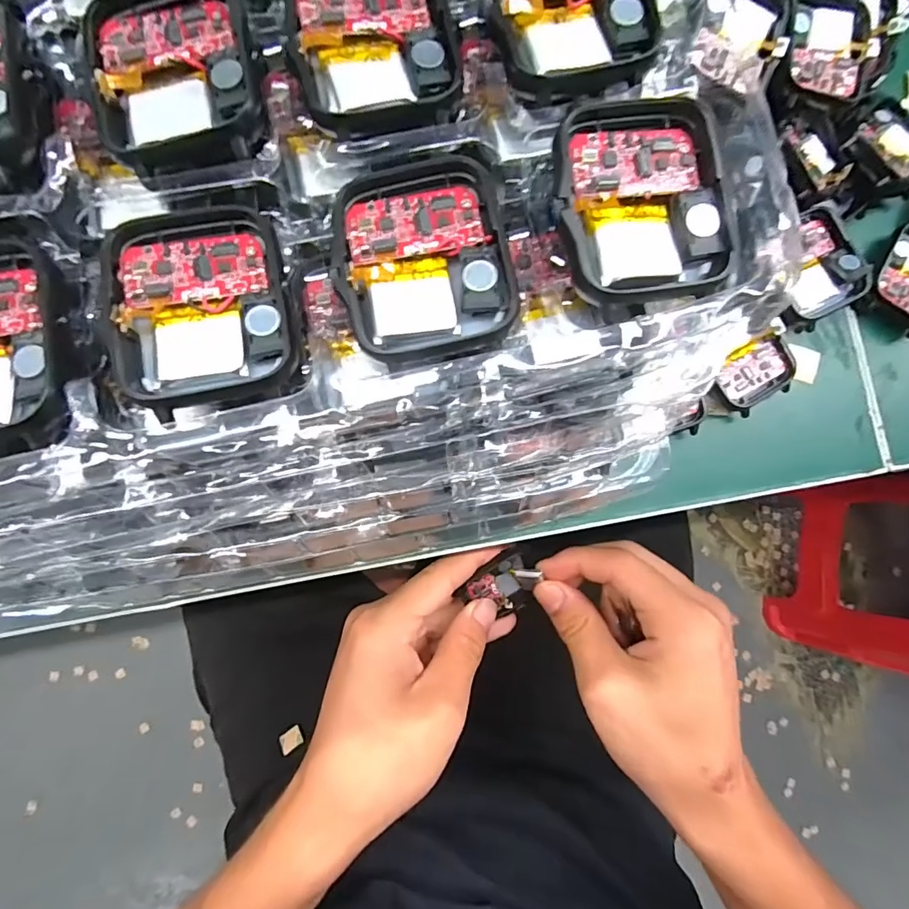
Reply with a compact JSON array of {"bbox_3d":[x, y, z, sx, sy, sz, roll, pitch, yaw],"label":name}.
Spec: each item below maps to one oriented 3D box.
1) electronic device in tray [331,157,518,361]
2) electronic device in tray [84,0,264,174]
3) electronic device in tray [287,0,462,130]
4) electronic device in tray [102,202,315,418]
[{"bbox_3d":[-0.007,-0.045,0.107,0.038,0.006,0.045,-13,86,-4],"label":"electronic device in tray"},{"bbox_3d":[-0.064,-0.088,0.109,0.036,0.006,0.047,-13,86,-4],"label":"electronic device in tray"},{"bbox_3d":[-0.019,-0.099,0.112,0.037,0.004,0.043,-11,86,-4],"label":"electronic device in tray"},{"bbox_3d":[-0.055,-0.033,0.105,0.038,0.007,0.046,-14,86,-4],"label":"electronic device in tray"}]

